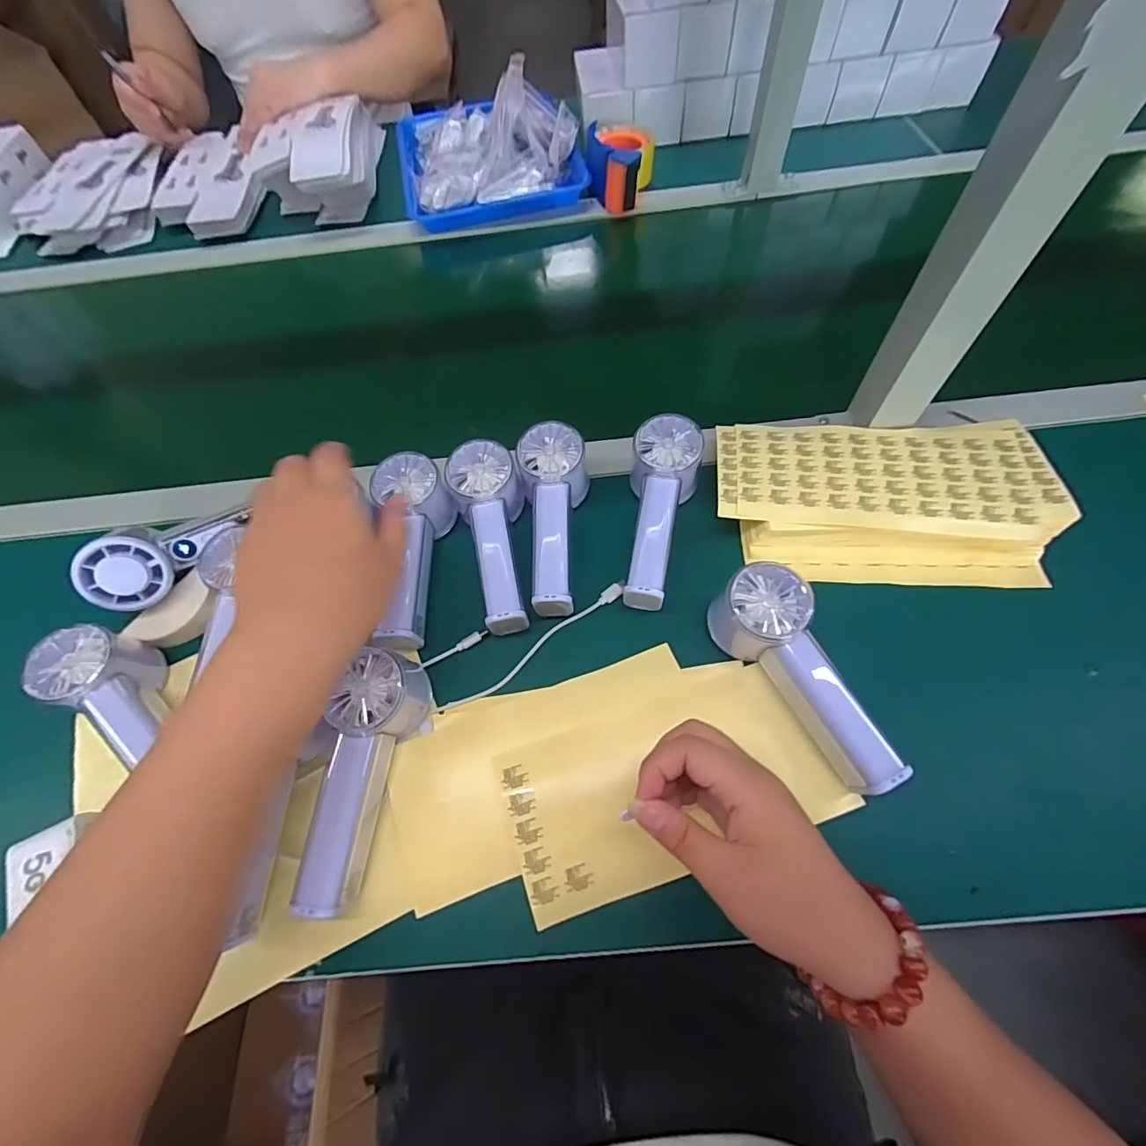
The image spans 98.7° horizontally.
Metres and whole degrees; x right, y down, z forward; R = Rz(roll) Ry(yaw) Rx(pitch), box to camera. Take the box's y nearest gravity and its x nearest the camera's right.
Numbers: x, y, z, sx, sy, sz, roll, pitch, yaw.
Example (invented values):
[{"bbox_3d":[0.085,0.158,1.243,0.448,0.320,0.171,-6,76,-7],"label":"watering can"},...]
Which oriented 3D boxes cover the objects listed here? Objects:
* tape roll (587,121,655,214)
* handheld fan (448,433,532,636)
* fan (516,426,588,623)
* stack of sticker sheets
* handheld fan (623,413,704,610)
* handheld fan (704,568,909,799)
[{"bbox_3d":[0.063,-0.548,0.661,0.091,0.057,0.136,-1,61,4],"label":"tape roll"},{"bbox_3d":[-0.058,-0.030,0.390,0.053,0.058,0.145,-16,62,-5],"label":"handheld fan"},{"bbox_3d":[-0.011,-0.044,0.392,0.055,0.058,0.145,-8,61,0],"label":"fan"},{"bbox_3d":[0.243,-0.060,0.399,0.245,0.043,0.134,2,62,5],"label":"stack of sticker sheets"},{"bbox_3d":[0.067,-0.046,0.387,0.054,0.058,0.149,10,63,10],"label":"handheld fan"},{"bbox_3d":[0.148,0.068,0.321,0.050,0.055,0.147,-22,62,-8],"label":"handheld fan"}]

